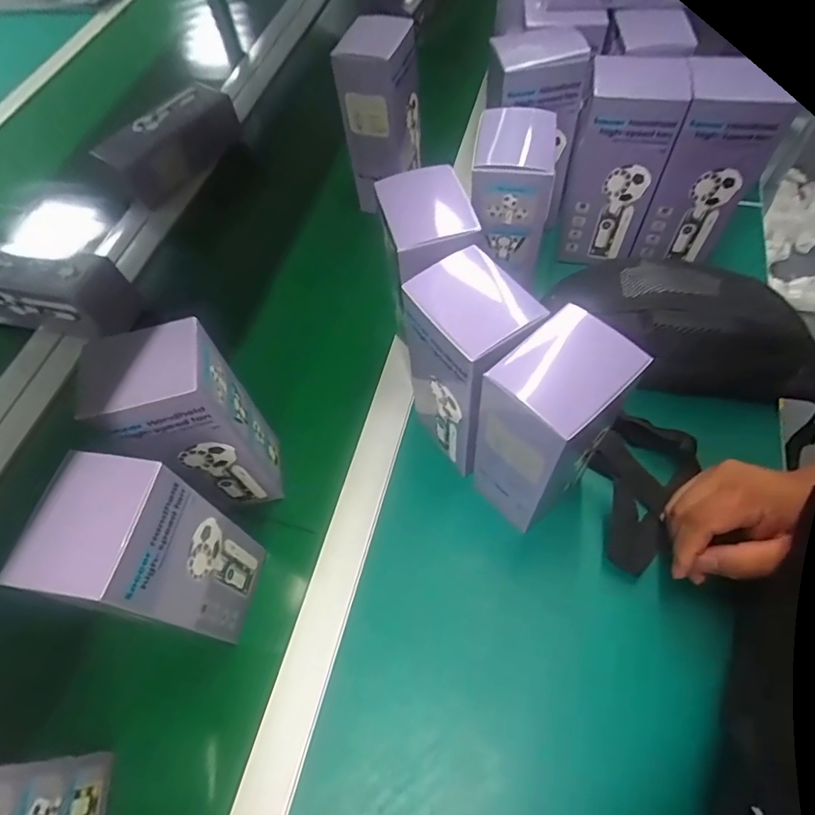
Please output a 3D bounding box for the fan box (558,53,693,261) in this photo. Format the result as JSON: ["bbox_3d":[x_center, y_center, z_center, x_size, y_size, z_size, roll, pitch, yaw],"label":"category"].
[{"bbox_3d":[0.206,-0.239,0.511,0.085,0.180,0.076,8,56,6],"label":"fan box"}]

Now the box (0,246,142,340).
[{"bbox_3d":[-0.419,-0.132,0.573,0.203,0.070,0.073,11,57,8],"label":"box"}]

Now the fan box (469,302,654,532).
[{"bbox_3d":[0.098,0.018,0.365,0.078,0.159,0.061,-38,63,-22],"label":"fan box"}]

